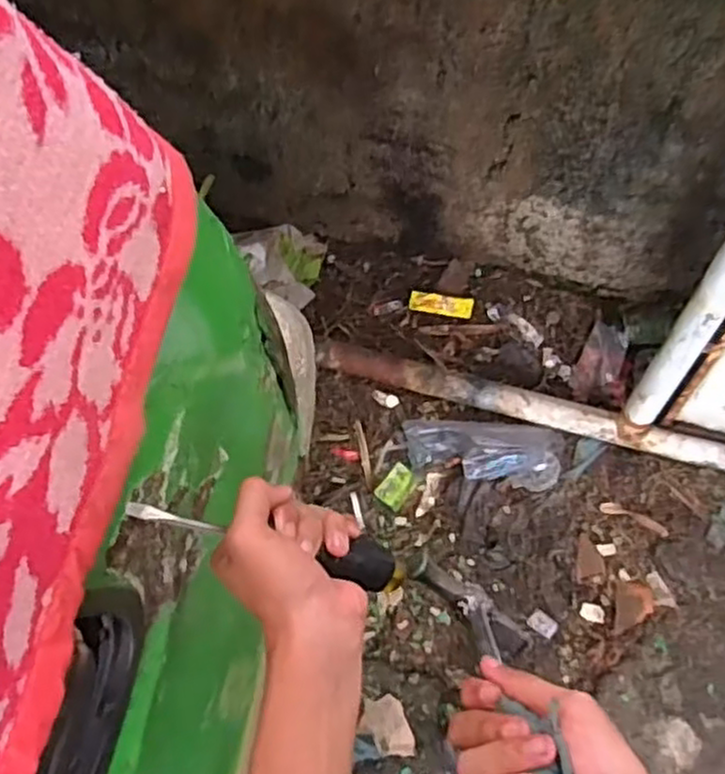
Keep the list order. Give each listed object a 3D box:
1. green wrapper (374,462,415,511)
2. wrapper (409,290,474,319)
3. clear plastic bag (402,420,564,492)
[{"bbox_3d":[0.066,0.192,1.454,0.059,0.004,0.079,38,79,10],"label":"green wrapper"},{"bbox_3d":[0.158,-0.165,1.506,0.126,0.005,0.042,10,83,10],"label":"wrapper"},{"bbox_3d":[0.227,0.120,1.436,0.299,0.051,0.110,9,67,5],"label":"clear plastic bag"}]

